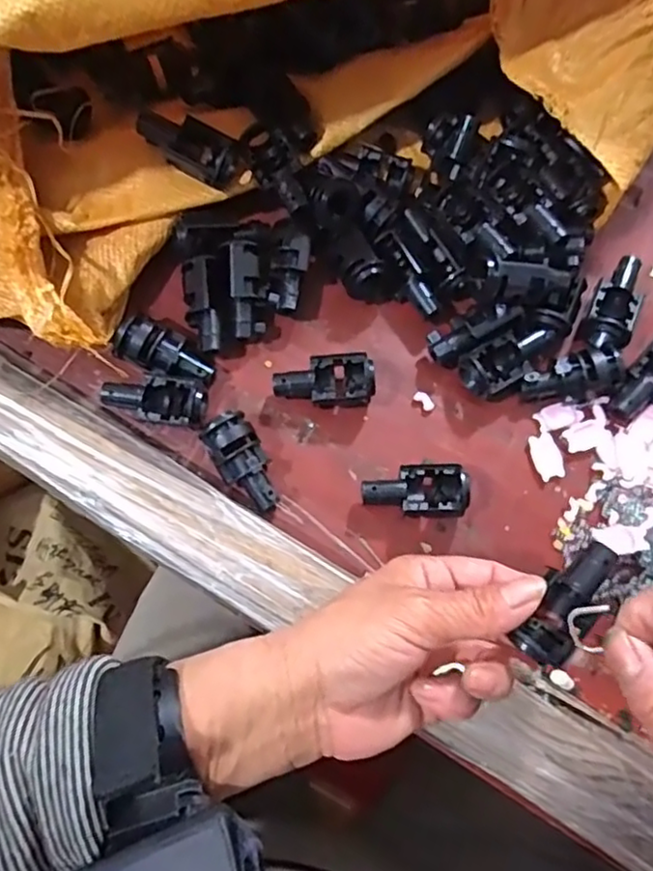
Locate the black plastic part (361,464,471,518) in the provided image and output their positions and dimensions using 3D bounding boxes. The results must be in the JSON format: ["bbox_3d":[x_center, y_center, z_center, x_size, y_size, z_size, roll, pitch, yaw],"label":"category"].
[{"bbox_3d":[0.045,0.028,0.330,0.052,0.026,0.026,4,77,1],"label":"black plastic part"}]

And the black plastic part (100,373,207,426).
[{"bbox_3d":[-0.090,-0.019,0.338,0.053,0.023,0.024,8,77,2],"label":"black plastic part"}]

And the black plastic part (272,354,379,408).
[{"bbox_3d":[-0.001,-0.030,0.344,0.053,0.025,0.024,-1,77,-1],"label":"black plastic part"}]

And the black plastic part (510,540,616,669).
[{"bbox_3d":[0.096,0.066,0.256,0.022,0.028,0.052,32,87,7],"label":"black plastic part"}]

